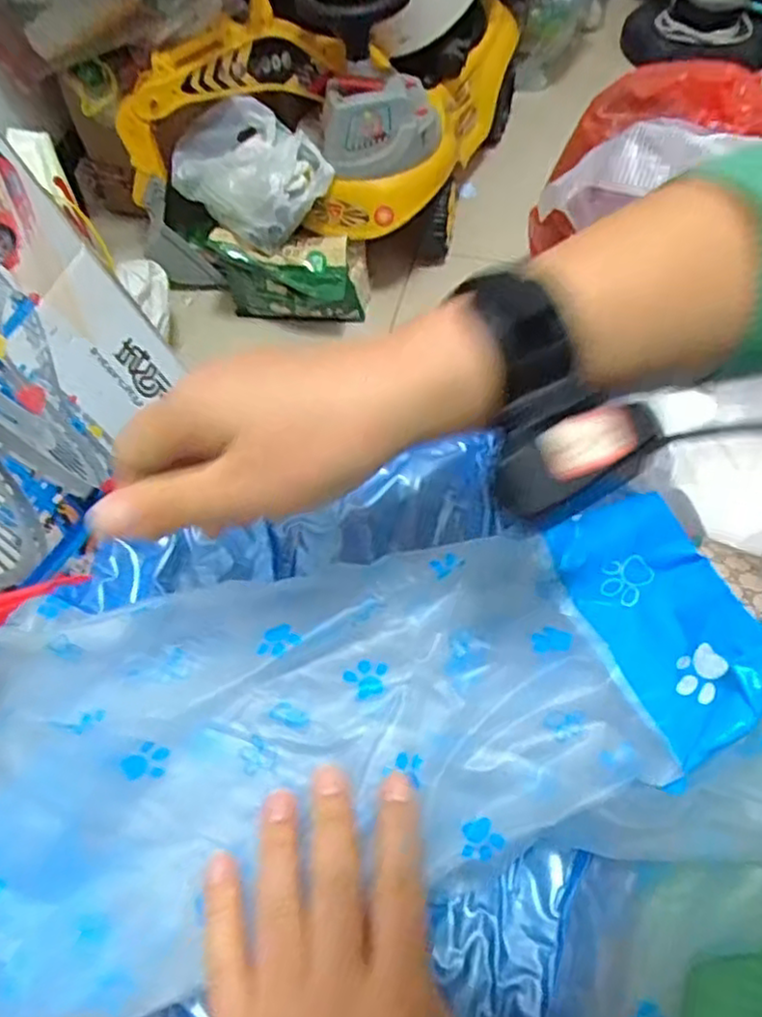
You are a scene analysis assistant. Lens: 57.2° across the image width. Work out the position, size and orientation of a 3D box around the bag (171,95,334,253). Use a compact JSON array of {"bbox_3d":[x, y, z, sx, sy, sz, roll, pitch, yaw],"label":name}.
[{"bbox_3d":[-0.184,-0.461,0.957,0.230,0.103,0.129,32,68,18],"label":"bag"}]

